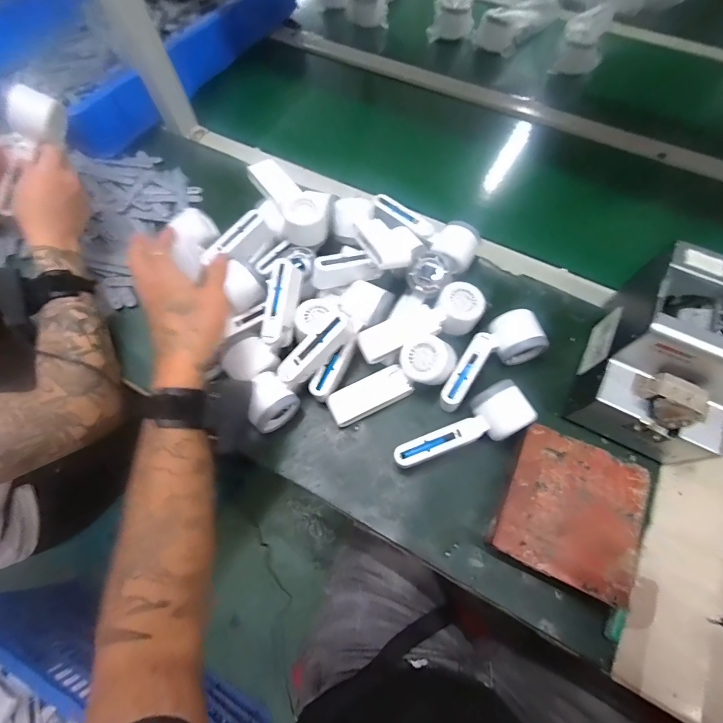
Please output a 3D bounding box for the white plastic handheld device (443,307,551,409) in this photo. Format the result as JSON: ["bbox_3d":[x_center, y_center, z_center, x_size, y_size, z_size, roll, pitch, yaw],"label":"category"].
[{"bbox_3d":[0.157,-0.003,0.481,0.157,0.046,0.062,-30,69,-11],"label":"white plastic handheld device"}]

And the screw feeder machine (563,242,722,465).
[{"bbox_3d":[0.346,-0.002,0.423,0.130,0.153,0.176,28,70,13],"label":"screw feeder machine"}]

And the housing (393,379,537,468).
[{"bbox_3d":[0.118,0.085,0.446,0.167,0.050,0.057,-25,68,-9],"label":"housing"}]

